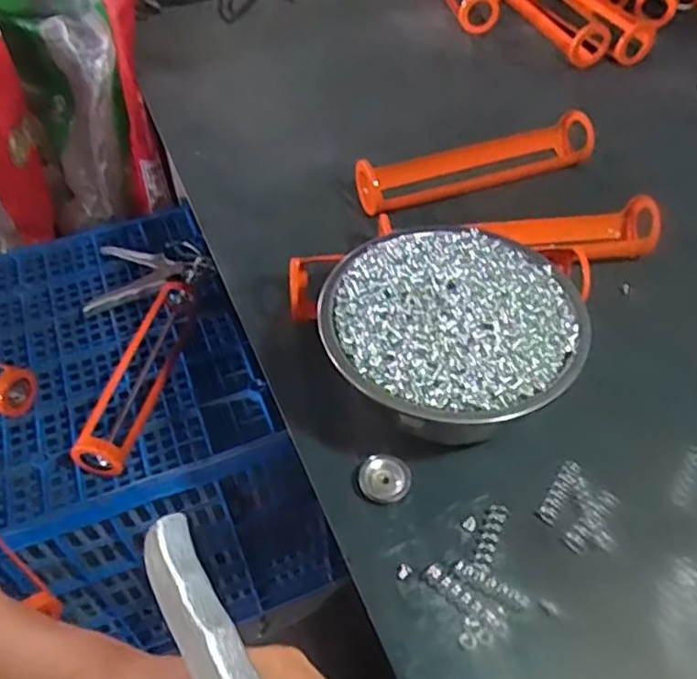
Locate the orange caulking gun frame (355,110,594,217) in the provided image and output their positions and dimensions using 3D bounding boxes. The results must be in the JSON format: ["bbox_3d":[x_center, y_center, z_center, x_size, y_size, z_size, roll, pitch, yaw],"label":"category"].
[{"bbox_3d":[0.128,-0.182,0.688,0.251,0.045,0.069,-18,50,-12],"label":"orange caulking gun frame"}]

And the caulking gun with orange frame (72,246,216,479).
[{"bbox_3d":[-0.263,0.002,0.794,0.155,0.050,0.345,1,48,3],"label":"caulking gun with orange frame"}]

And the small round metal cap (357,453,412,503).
[{"bbox_3d":[0.025,0.097,0.466,0.035,0.011,0.034,-2,49,2],"label":"small round metal cap"}]

